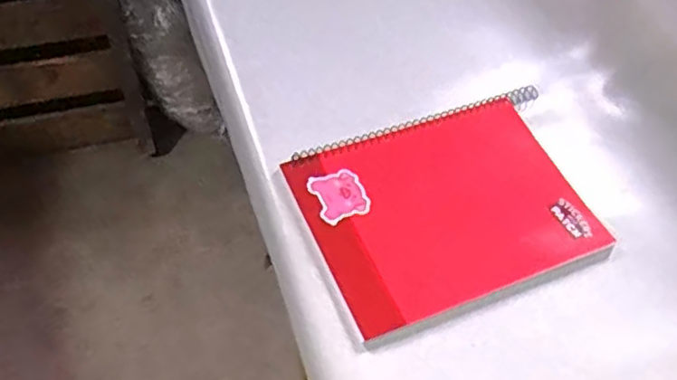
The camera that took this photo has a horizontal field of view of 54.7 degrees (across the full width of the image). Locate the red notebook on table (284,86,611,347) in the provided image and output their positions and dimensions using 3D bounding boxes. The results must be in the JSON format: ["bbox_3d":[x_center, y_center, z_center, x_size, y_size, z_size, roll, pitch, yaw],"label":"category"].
[{"bbox_3d":[0.076,0.008,0.470,0.204,0.012,0.156,-19,57,-17],"label":"red notebook on table"}]

